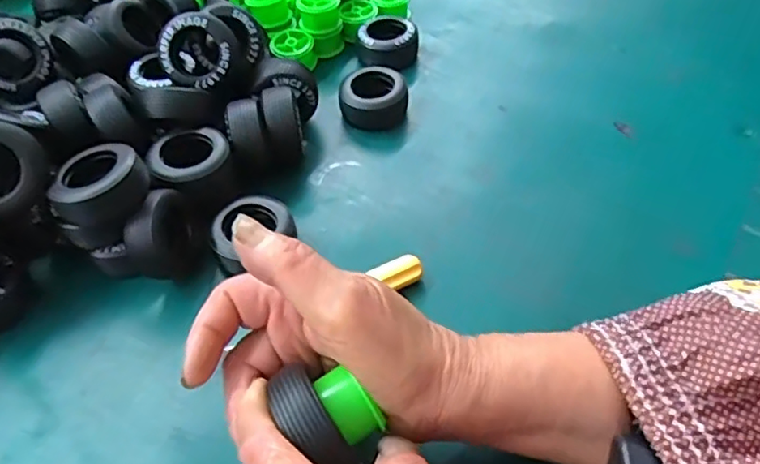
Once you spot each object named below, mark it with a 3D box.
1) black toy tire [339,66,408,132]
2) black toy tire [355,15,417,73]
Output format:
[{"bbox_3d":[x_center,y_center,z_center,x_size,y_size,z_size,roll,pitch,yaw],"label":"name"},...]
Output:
[{"bbox_3d":[-0.004,-0.095,0.441,0.047,0.029,0.039,0,50,3],"label":"black toy tire"},{"bbox_3d":[0.005,-0.152,0.488,0.048,0.022,0.039,-3,50,0],"label":"black toy tire"}]

